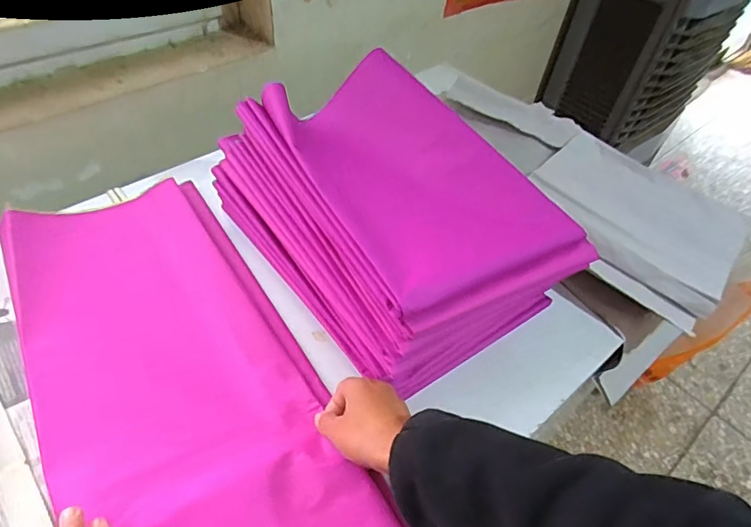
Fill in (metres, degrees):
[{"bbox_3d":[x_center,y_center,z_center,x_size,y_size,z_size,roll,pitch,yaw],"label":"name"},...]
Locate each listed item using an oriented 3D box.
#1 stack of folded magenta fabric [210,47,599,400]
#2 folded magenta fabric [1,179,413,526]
[{"bbox_3d":[0.013,-0.060,0.573,0.248,0.168,0.369,-29,58,-27],"label":"stack of folded magenta fabric"},{"bbox_3d":[-0.141,0.173,0.448,0.234,0.038,0.669,-24,60,-25],"label":"folded magenta fabric"}]

